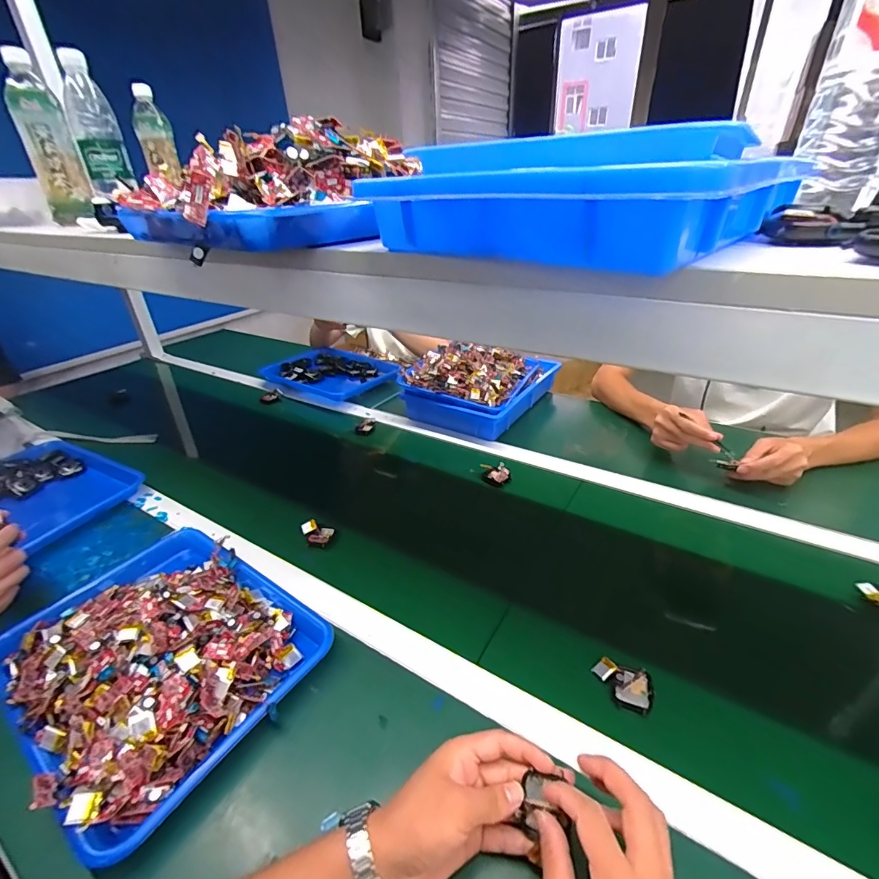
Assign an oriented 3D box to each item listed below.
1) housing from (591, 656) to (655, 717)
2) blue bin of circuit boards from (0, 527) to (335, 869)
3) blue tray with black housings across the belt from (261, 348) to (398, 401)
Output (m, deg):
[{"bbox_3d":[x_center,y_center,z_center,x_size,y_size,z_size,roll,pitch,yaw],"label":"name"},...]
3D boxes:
[{"bbox_3d":[0.190,0.253,0.454,0.057,0.013,0.044,15,35,27],"label":"housing"},{"bbox_3d":[-0.320,0.230,0.500,0.337,0.076,0.259,18,36,31],"label":"blue bin of circuit boards"},{"bbox_3d":[-0.297,-0.189,1.216,0.335,0.033,0.266,22,39,35],"label":"blue tray with black housings across the belt"}]

